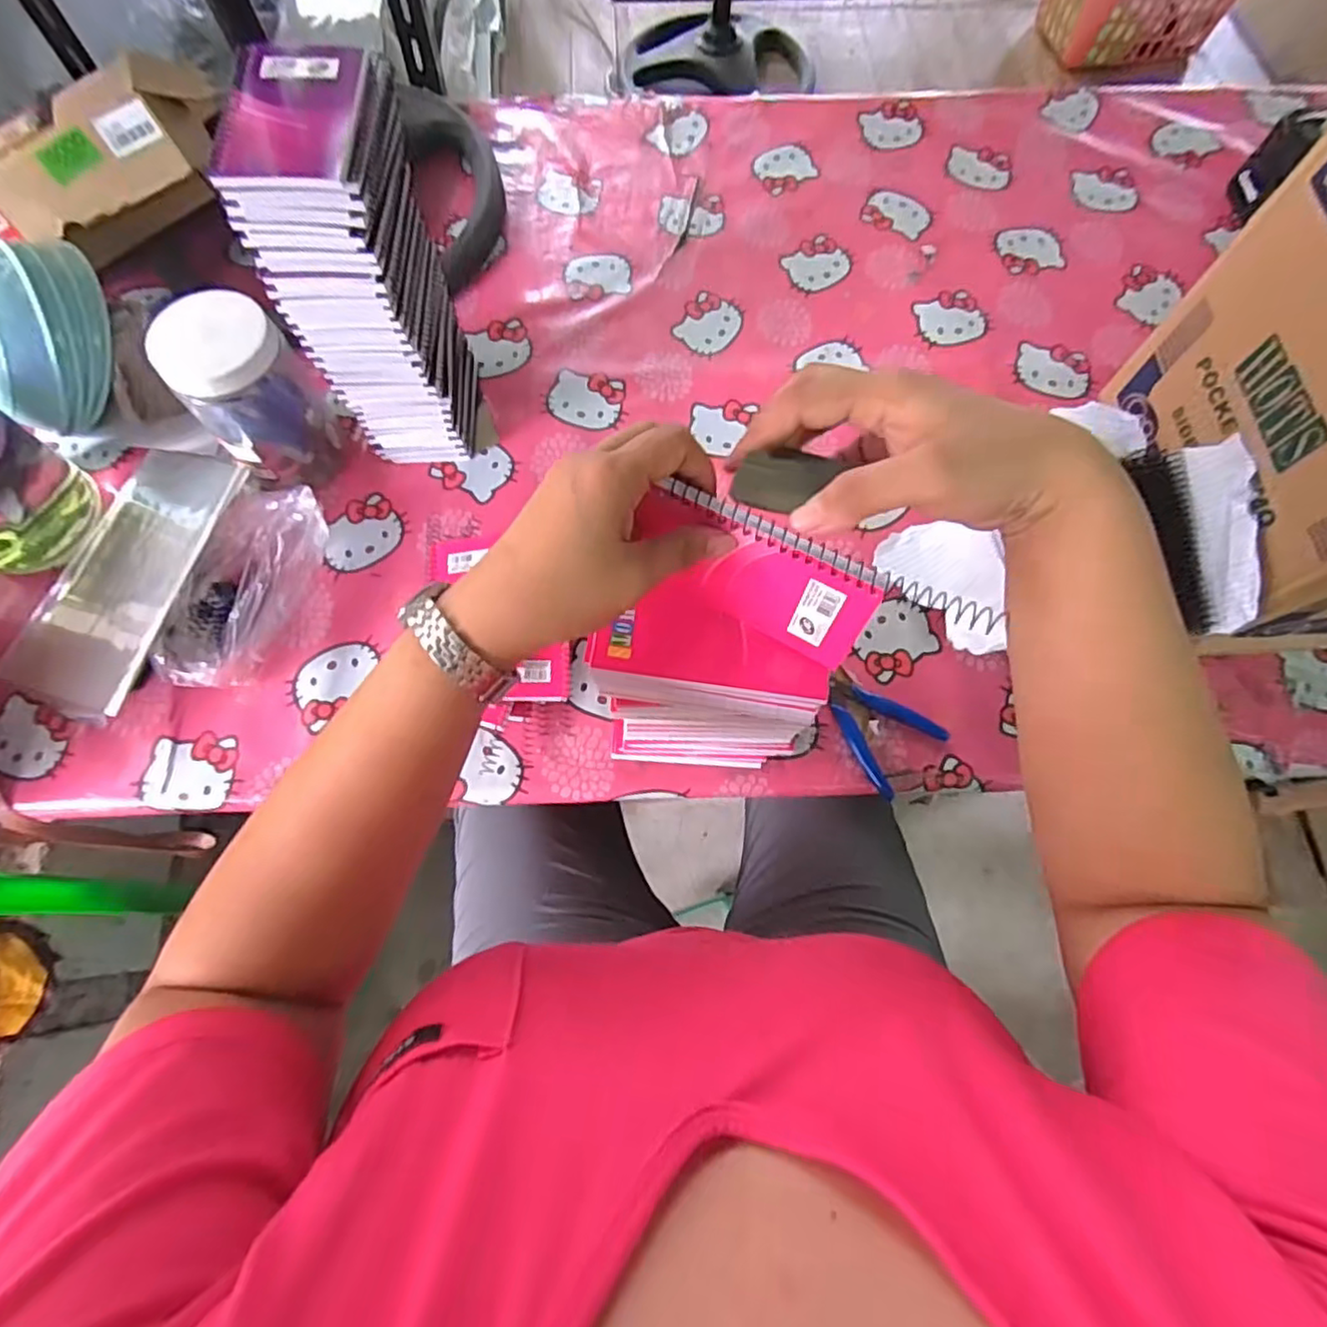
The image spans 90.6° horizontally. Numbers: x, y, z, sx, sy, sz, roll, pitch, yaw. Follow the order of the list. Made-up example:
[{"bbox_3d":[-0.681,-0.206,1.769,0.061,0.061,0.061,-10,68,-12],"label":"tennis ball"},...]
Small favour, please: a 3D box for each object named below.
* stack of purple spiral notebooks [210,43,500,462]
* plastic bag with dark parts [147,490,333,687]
[{"bbox_3d":[-0.241,-0.318,0.568,0.109,0.292,0.131,-2,71,-1],"label":"stack of purple spiral notebooks"},{"bbox_3d":[-0.382,-0.070,0.599,0.086,0.062,0.196,22,72,7],"label":"plastic bag with dark parts"}]

